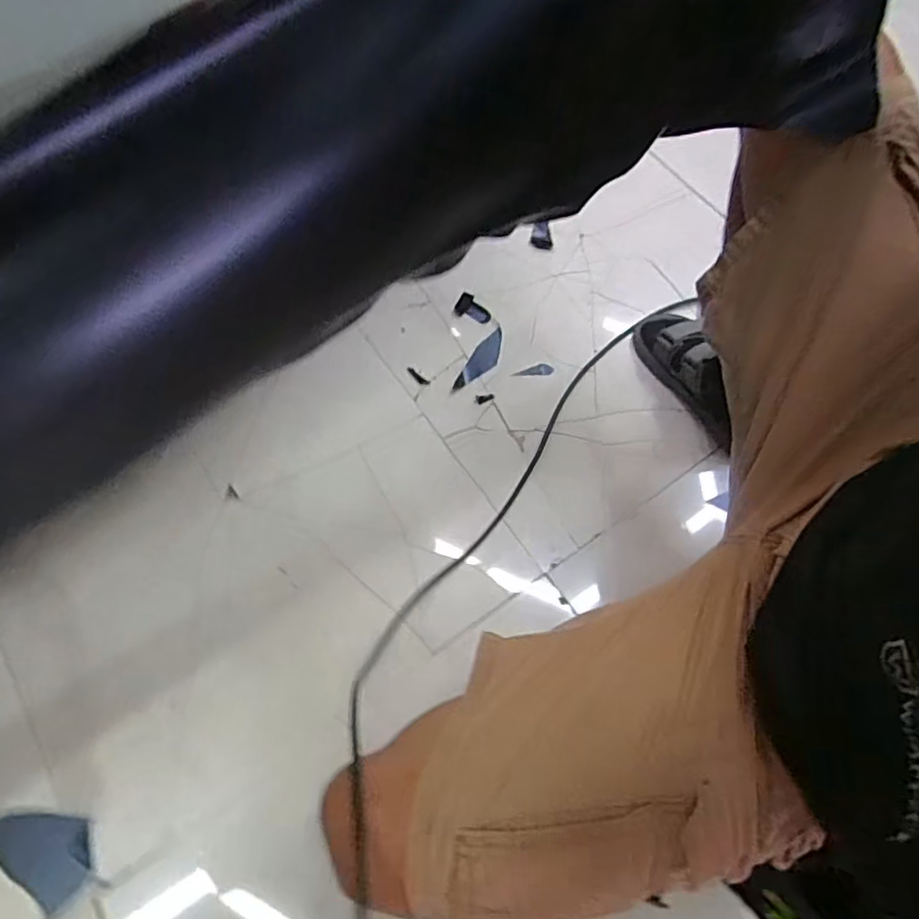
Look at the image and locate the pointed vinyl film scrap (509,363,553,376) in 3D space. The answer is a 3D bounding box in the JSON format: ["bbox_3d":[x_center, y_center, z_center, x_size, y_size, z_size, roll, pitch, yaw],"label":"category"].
[{"bbox_3d":[0.105,-0.130,0.883,0.061,0.004,0.019,-4,66,-2],"label":"pointed vinyl film scrap"}]

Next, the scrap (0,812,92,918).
[{"bbox_3d":[-0.454,0.418,0.663,0.125,0.004,0.078,32,70,13],"label":"scrap"}]

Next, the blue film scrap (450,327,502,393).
[{"bbox_3d":[0.032,-0.142,0.889,0.035,0.008,0.125,33,70,13],"label":"blue film scrap"}]

